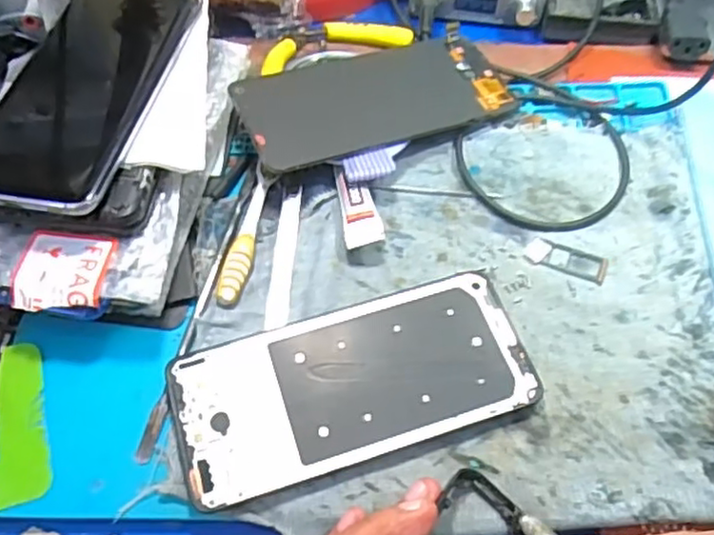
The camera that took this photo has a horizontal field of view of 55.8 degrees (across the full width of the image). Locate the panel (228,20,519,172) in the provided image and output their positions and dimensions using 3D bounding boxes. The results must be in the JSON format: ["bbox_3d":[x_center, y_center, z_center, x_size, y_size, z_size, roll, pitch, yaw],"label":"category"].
[{"bbox_3d":[0.009,-0.098,0.382,0.152,0.008,0.077,-19,56,-19],"label":"panel"}]

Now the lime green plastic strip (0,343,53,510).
[{"bbox_3d":[-0.148,0.067,0.296,0.023,0.004,0.071,-9,62,-16],"label":"lime green plastic strip"}]

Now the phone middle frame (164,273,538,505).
[{"bbox_3d":[-0.001,0.051,0.304,0.156,0.010,0.071,-15,59,-11],"label":"phone middle frame"}]

